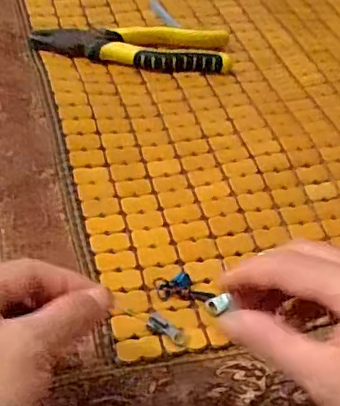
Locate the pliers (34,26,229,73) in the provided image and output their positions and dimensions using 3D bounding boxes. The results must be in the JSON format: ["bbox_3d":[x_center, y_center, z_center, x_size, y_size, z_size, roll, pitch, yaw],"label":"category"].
[{"bbox_3d":[-0.036,-0.157,0.557,0.188,0.020,0.065,2,47,-6],"label":"pliers"}]

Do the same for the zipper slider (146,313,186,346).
[{"bbox_3d":[-0.002,0.079,0.357,0.028,0.008,0.011,33,52,21],"label":"zipper slider"}]

